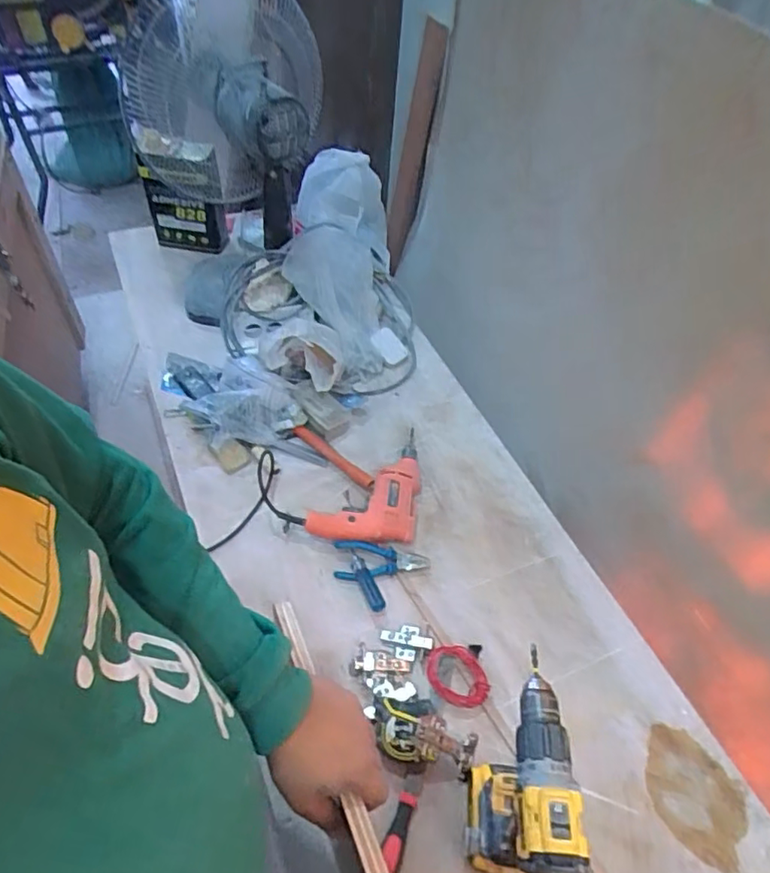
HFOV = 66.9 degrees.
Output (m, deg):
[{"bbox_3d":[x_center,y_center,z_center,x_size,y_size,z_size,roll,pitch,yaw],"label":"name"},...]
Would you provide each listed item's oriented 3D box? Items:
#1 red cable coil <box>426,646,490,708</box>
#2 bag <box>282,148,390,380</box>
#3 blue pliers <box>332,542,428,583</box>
[{"bbox_3d":[0.106,0.351,0.850,0.079,0.031,0.089,-25,58,-24],"label":"red cable coil"},{"bbox_3d":[-0.106,-0.425,1.357,0.233,0.190,0.569,1,63,-5],"label":"bag"},{"bbox_3d":[-0.006,0.211,0.963,0.153,0.032,0.059,5,51,-2],"label":"blue pliers"}]

